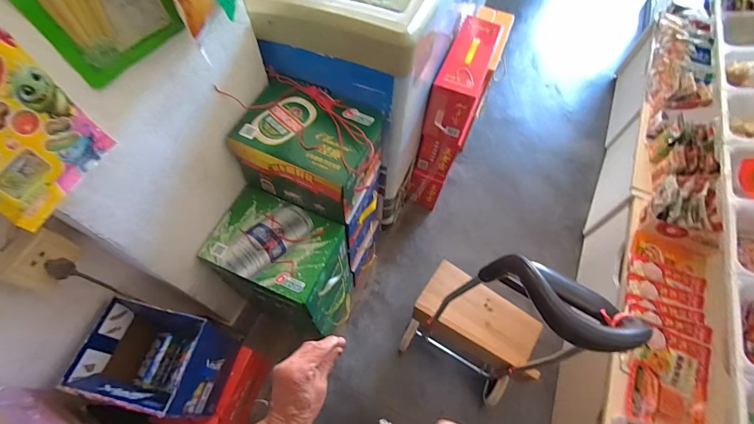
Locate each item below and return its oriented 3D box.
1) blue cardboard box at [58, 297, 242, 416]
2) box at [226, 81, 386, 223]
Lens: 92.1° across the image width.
[{"bbox_3d":[-0.457,0.323,0.792,0.206,0.247,0.173,13,62,5],"label":"blue cardboard box"},{"bbox_3d":[-0.146,-0.147,0.831,0.268,0.181,0.219,22,63,10],"label":"box"}]

